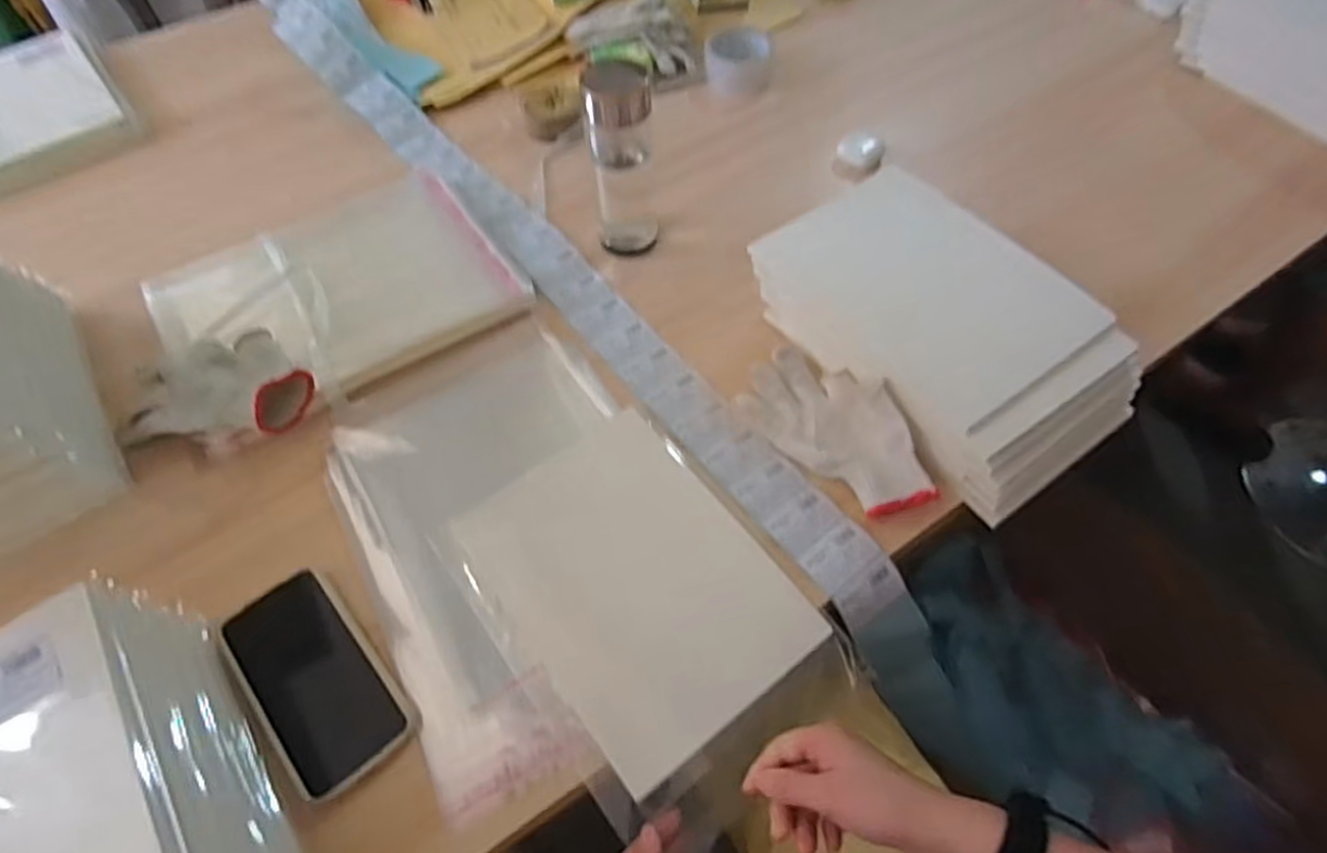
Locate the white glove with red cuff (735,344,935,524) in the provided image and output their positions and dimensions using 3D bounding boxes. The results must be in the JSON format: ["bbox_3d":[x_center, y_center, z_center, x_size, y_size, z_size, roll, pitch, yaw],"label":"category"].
[{"bbox_3d":[0.149,-0.001,0.608,0.093,0.043,0.188,-34,64,-18],"label":"white glove with red cuff"}]

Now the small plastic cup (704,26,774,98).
[{"bbox_3d":[0.098,-0.471,0.918,0.086,0.051,0.072,5,58,5],"label":"small plastic cup"}]

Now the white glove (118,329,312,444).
[{"bbox_3d":[-0.397,-0.045,0.636,0.174,0.054,0.118,4,59,4],"label":"white glove"}]

